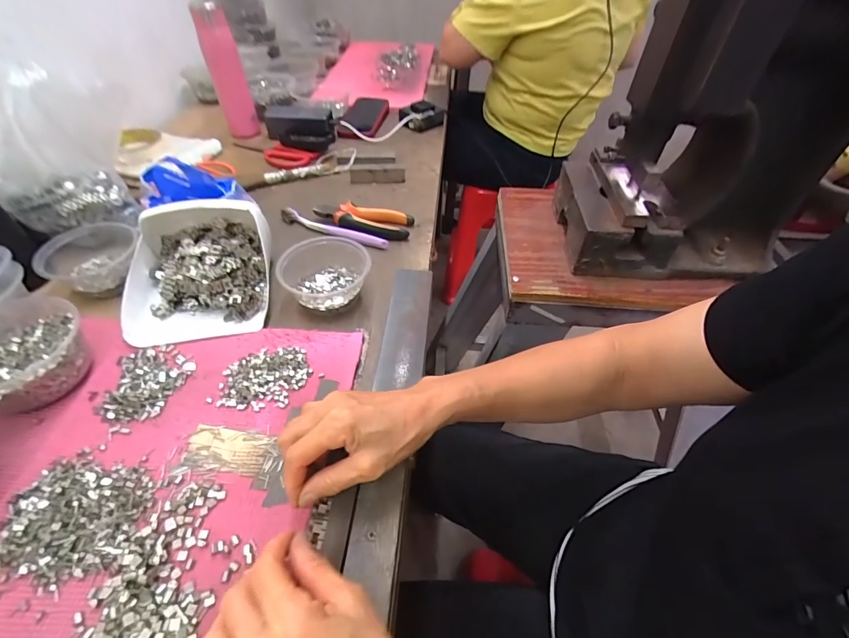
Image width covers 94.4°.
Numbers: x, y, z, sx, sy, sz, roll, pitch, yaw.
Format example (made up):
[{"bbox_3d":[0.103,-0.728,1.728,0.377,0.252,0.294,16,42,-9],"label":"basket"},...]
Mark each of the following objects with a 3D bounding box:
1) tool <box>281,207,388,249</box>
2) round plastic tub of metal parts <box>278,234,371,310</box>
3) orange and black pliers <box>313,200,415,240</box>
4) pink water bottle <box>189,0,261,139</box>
[{"bbox_3d":[-0.140,-0.136,0.588,0.183,0.018,0.020,20,49,17],"label":"tool"},{"bbox_3d":[-0.121,-0.058,0.482,0.107,0.047,0.095,-9,47,-9],"label":"round plastic tub of metal parts"},{"bbox_3d":[-0.094,-0.149,0.597,0.146,0.024,0.061,13,48,12],"label":"orange and black pliers"},{"bbox_3d":[-0.376,-0.471,0.751,0.064,0.218,0.060,-20,50,-19],"label":"pink water bottle"}]

